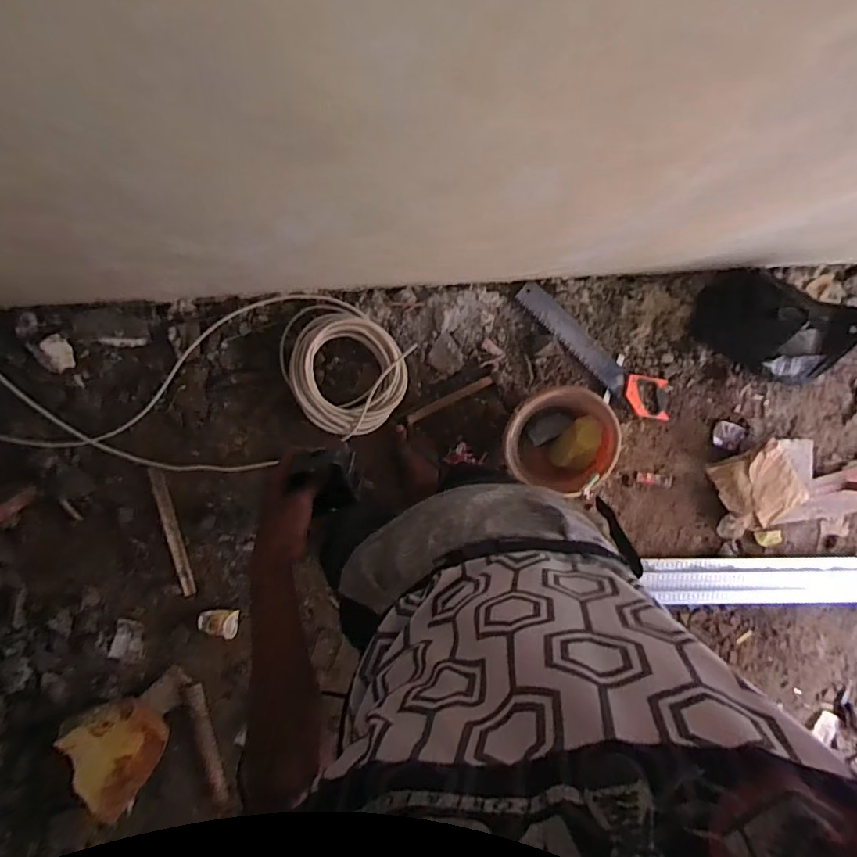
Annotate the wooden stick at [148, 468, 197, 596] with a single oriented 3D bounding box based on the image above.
[{"bbox_3d":[-0.667,0.271,1.355,0.038,0.013,0.339,-15,95,-20],"label":"wooden stick"}]

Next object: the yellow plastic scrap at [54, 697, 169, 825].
[{"bbox_3d":[-0.775,0.822,1.312,0.191,0.100,0.275,-15,97,-8],"label":"yellow plastic scrap"}]

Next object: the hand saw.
[{"bbox_3d":[0.472,-0.209,1.477,0.549,0.031,0.122,33,89,-10],"label":"hand saw"}]

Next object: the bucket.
[{"bbox_3d":[0.324,0.020,1.371,0.258,0.248,0.253,-1,95,-9],"label":"bucket"}]

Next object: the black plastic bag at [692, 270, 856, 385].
[{"bbox_3d":[0.928,-0.258,1.394,0.340,0.239,0.233,19,91,-10],"label":"black plastic bag"}]

